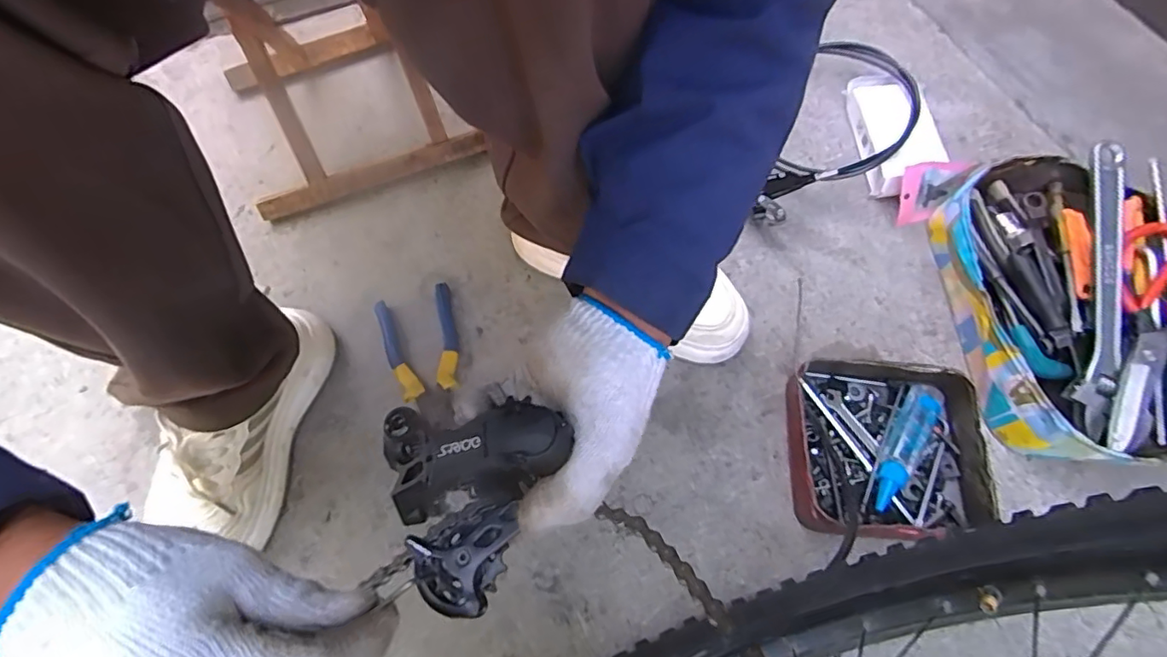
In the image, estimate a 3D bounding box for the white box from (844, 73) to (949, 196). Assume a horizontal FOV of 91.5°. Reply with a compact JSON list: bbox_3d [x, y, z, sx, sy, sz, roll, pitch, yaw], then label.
[{"bbox_3d":[0.376,-0.233,0.682,0.087,0.051,0.173,-3,66,2],"label":"white box"}]

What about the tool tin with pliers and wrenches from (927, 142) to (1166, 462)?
[{"bbox_3d":[0.499,-0.036,0.565,0.222,0.090,0.328,0,66,3],"label":"tool tin with pliers and wrenches"}]

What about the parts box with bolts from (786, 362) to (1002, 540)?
[{"bbox_3d":[0.284,0.113,0.536,0.163,0.047,0.161,3,66,5],"label":"parts box with bolts"}]

